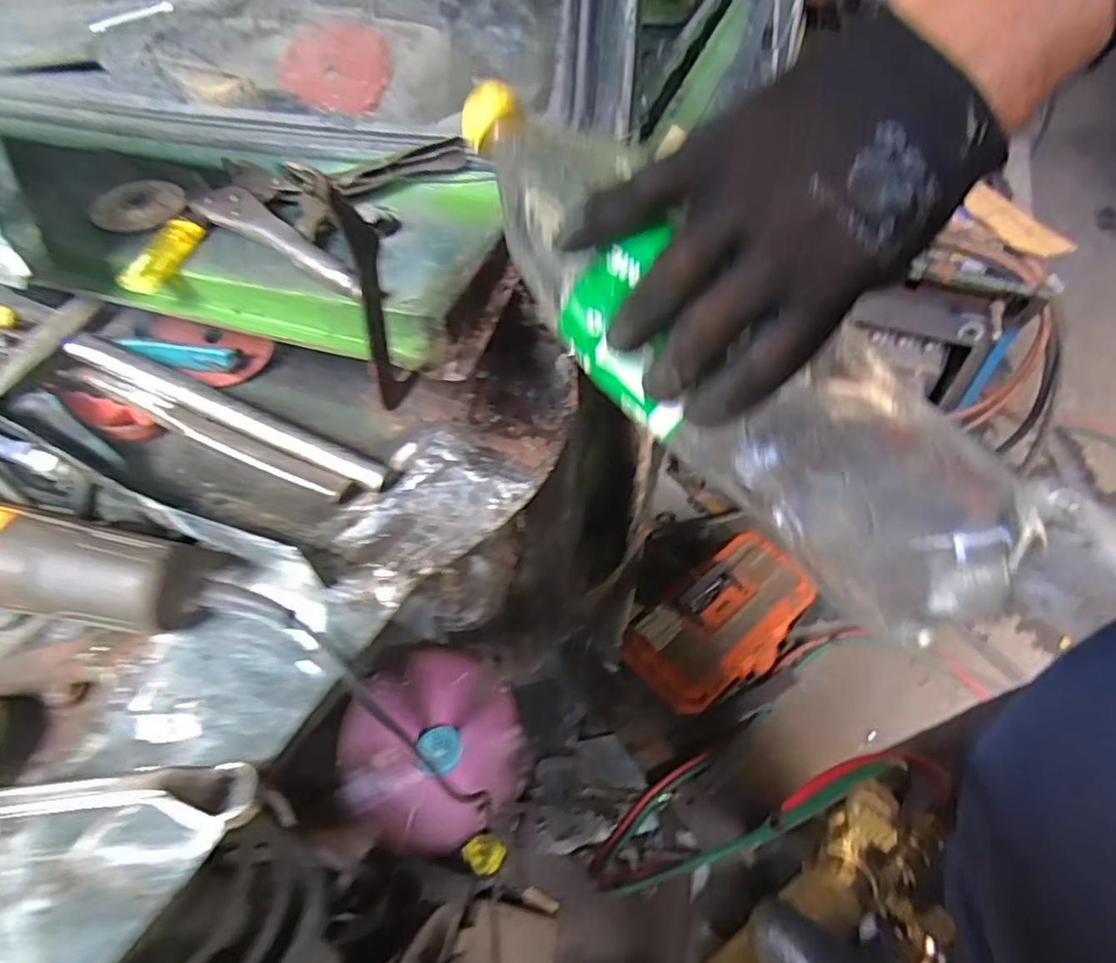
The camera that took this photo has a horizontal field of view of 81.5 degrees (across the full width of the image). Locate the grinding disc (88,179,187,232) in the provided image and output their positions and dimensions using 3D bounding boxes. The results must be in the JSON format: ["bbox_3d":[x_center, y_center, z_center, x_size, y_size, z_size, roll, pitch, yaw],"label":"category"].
[{"bbox_3d":[-0.322,-0.213,0.497,0.064,0.011,0.064,-1,53,2],"label":"grinding disc"}]

